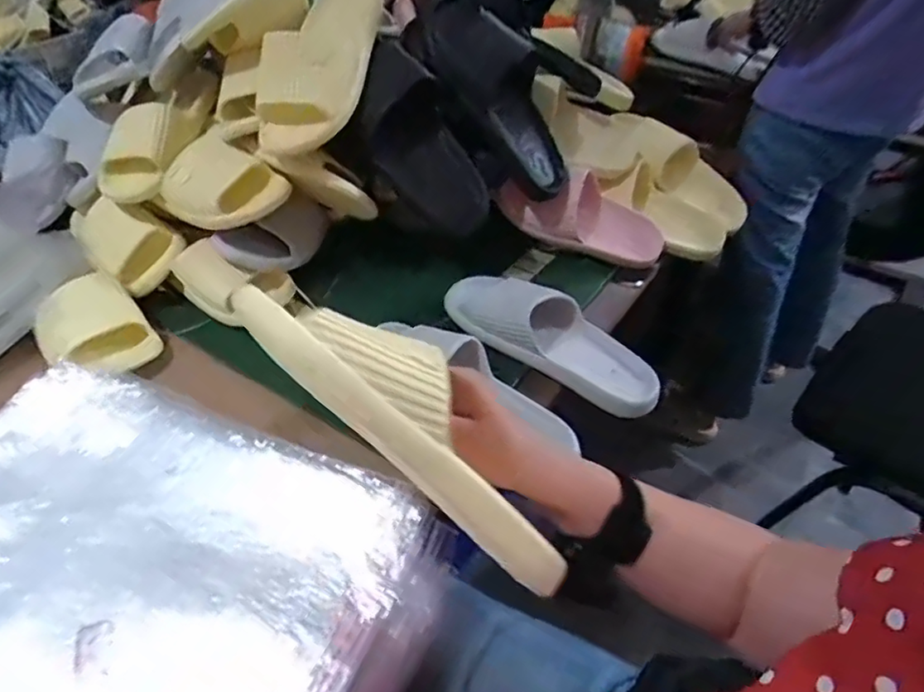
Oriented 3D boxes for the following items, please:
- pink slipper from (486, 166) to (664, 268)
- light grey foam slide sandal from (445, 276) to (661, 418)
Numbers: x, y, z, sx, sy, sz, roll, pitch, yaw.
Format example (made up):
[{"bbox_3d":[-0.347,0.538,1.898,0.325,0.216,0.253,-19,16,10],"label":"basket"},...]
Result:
[{"bbox_3d":[0.175,-0.184,0.837,0.267,0.098,0.068,12,40,-18],"label":"pink slipper"},{"bbox_3d":[0.105,-0.012,0.687,0.262,0.058,0.094,27,49,25],"label":"light grey foam slide sandal"}]

